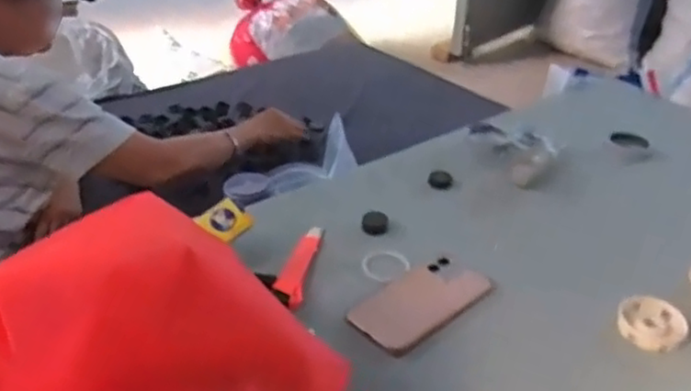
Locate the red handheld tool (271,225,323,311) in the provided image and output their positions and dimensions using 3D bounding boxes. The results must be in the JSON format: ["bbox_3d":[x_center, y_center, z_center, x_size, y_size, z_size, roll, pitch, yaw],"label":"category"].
[{"bbox_3d":[-0.054,0.078,0.799,0.032,0.013,0.150,6,32,6],"label":"red handheld tool"}]

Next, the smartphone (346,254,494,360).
[{"bbox_3d":[0.086,0.115,0.755,0.165,0.014,0.079,-26,41,-38],"label":"smartphone"}]

